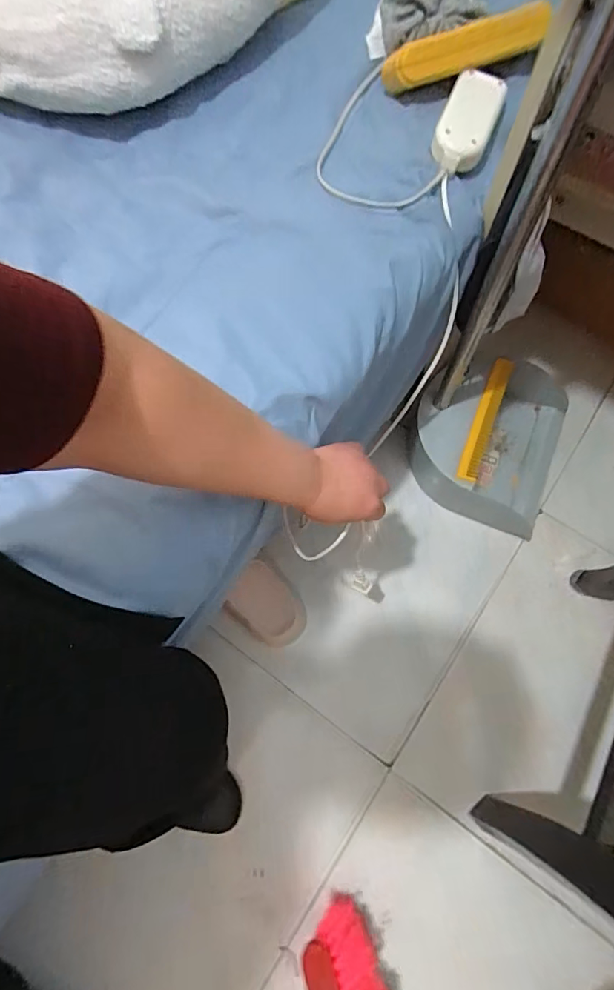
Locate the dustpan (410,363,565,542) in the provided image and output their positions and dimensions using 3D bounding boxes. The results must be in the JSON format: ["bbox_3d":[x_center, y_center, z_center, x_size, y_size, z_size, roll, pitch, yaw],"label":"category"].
[{"bbox_3d":[0.313,-0.098,0.809,0.255,0.138,0.256,19,72,8],"label":"dustpan"}]

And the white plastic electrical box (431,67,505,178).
[{"bbox_3d":[0.171,-0.397,0.501,0.055,0.028,0.114,21,85,6],"label":"white plastic electrical box"}]

